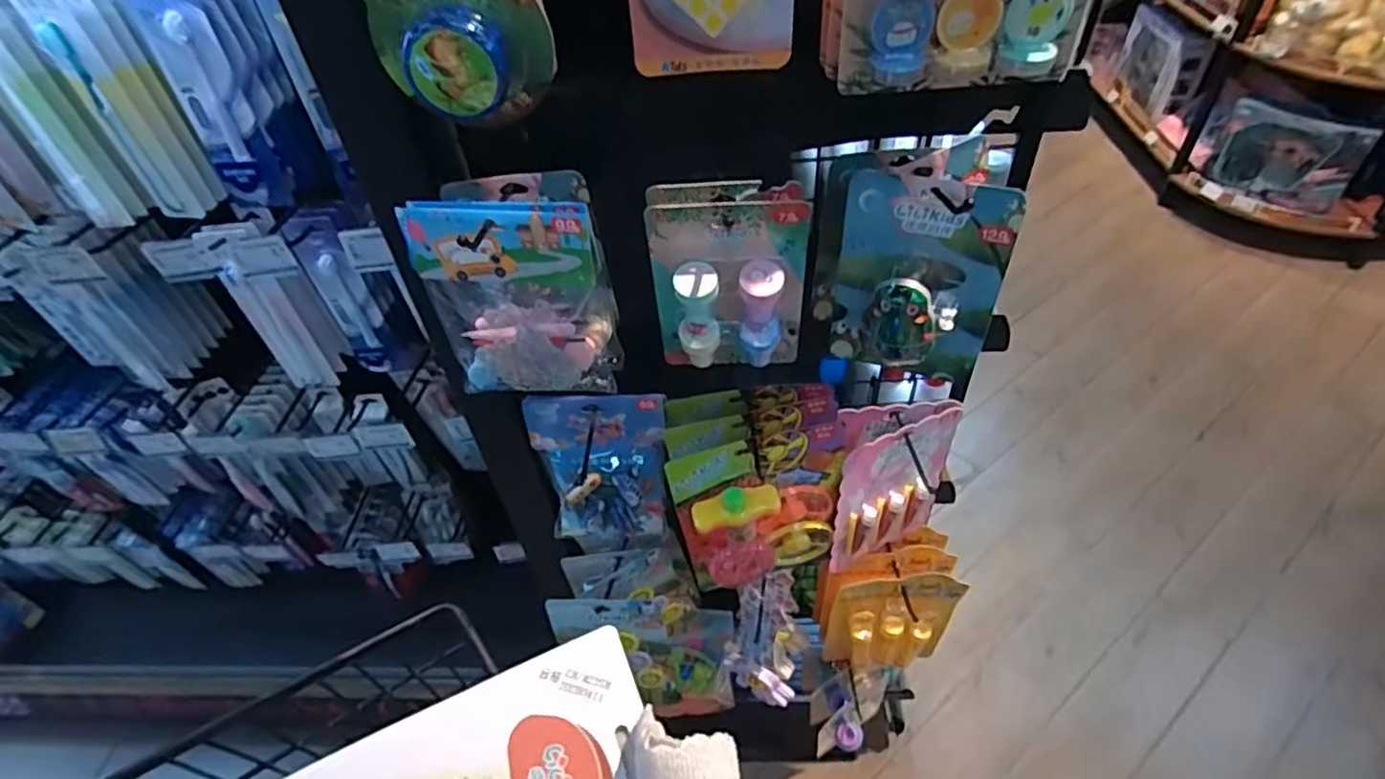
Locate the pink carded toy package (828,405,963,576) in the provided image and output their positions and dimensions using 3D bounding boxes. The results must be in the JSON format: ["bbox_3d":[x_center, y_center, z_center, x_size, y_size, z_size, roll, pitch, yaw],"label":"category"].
[{"bbox_3d":[0.196,0.100,0.645,0.135,0.181,0.020,-22,47,-17],"label":"pink carded toy package"}]

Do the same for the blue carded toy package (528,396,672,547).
[{"bbox_3d":[-0.087,0.088,0.646,0.125,0.192,0.022,1,29,2],"label":"blue carded toy package"}]

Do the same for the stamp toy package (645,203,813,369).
[{"bbox_3d":[0.024,-0.057,0.421,0.096,0.130,0.032,-2,44,3],"label":"stamp toy package"}]

